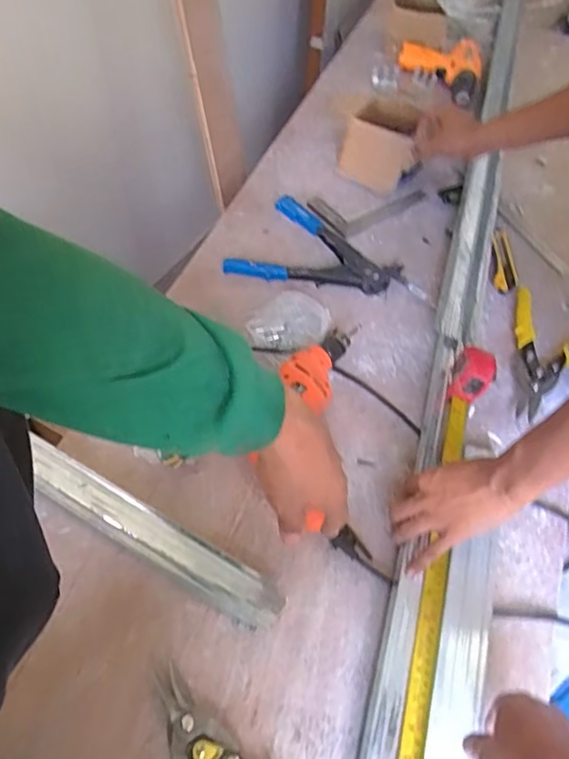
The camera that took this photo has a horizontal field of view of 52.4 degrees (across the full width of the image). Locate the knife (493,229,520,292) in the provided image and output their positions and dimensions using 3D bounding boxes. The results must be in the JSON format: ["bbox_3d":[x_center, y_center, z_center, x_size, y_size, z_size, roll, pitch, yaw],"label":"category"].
[{"bbox_3d":[0.347,-0.191,0.916,0.037,0.014,0.141,9,55,2],"label":"knife"}]

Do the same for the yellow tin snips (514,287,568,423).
[{"bbox_3d":[0.358,-0.039,0.815,0.113,0.020,0.211,27,58,14],"label":"yellow tin snips"}]

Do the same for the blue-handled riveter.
[{"bbox_3d":[0.071,-0.213,0.918,0.295,0.024,0.175,10,55,3],"label":"blue-handled riveter"}]

